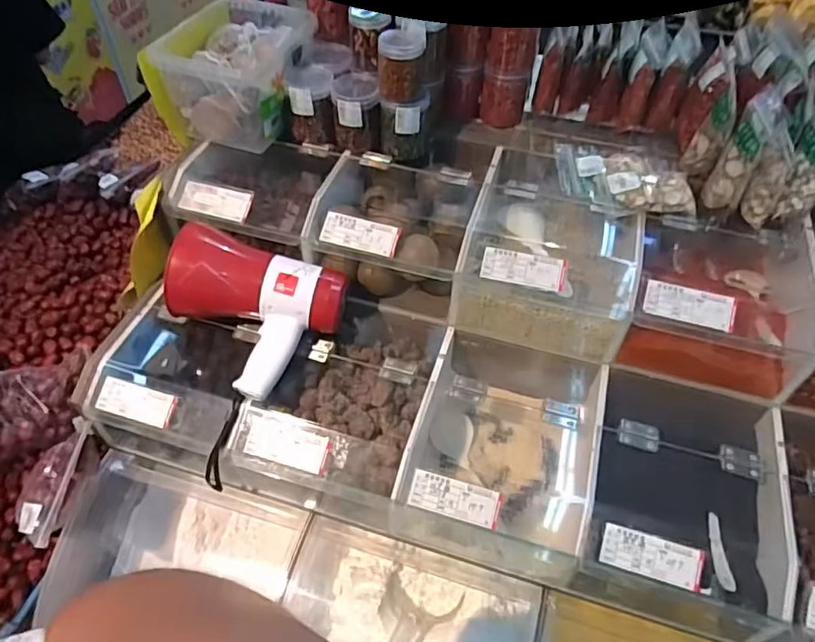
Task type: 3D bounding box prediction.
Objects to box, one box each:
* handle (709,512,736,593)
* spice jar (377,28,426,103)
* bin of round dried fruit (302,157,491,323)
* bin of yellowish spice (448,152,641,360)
[{"bbox_3d":[0.336,0.249,0.631,0.016,0.019,0.110,16,24,13],"label":"handle"},{"bbox_3d":[-0.008,-0.316,0.730,0.055,0.064,0.060,-2,49,-2],"label":"spice jar"},{"bbox_3d":[-0.011,-0.121,0.788,0.194,0.122,0.176,14,50,12],"label":"bin of round dried fruit"},{"bbox_3d":[0.185,-0.089,0.761,0.201,0.119,0.216,14,50,11],"label":"bin of yellowish spice"}]

